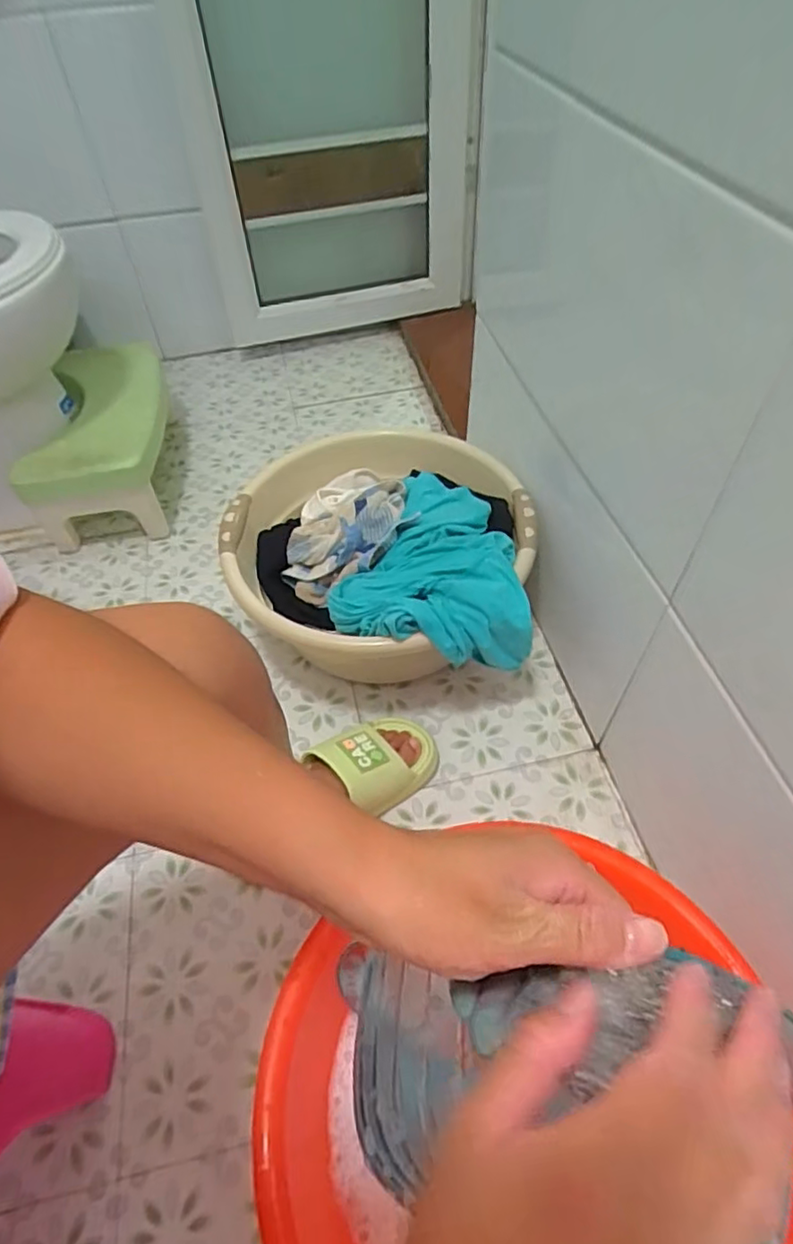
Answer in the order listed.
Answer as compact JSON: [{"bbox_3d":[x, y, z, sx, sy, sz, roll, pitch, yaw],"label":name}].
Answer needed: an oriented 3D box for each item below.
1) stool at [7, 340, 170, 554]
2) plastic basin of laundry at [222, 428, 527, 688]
[{"bbox_3d":[-0.523,-0.337,1.148,0.206,0.157,0.419,-10,52,-6],"label":"stool"},{"bbox_3d":[-0.030,-0.080,0.884,0.400,0.207,0.386,-1,52,1],"label":"plastic basin of laundry"}]

